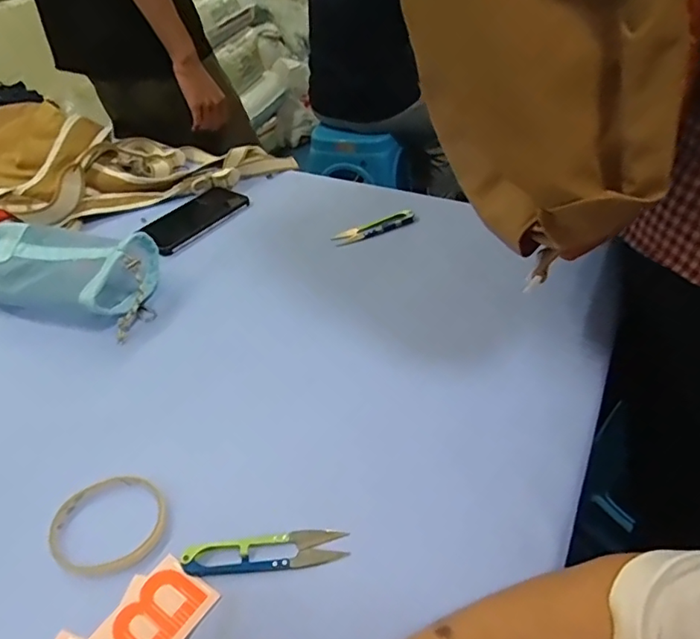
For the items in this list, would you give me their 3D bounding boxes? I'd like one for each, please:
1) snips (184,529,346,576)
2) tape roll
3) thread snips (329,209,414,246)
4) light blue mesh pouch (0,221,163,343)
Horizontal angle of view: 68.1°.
[{"bbox_3d":[-0.063,0.172,0.380,0.118,0.009,0.025,-8,41,-2],"label":"snips"},{"bbox_3d":[-0.191,0.160,0.408,0.088,0.008,0.080,-4,41,3],"label":"tape roll"},{"bbox_3d":[0.035,-0.123,0.701,0.114,0.012,0.030,-20,43,-16],"label":"thread snips"},{"bbox_3d":[-0.341,-0.061,0.630,0.233,0.067,0.115,10,44,18],"label":"light blue mesh pouch"}]

